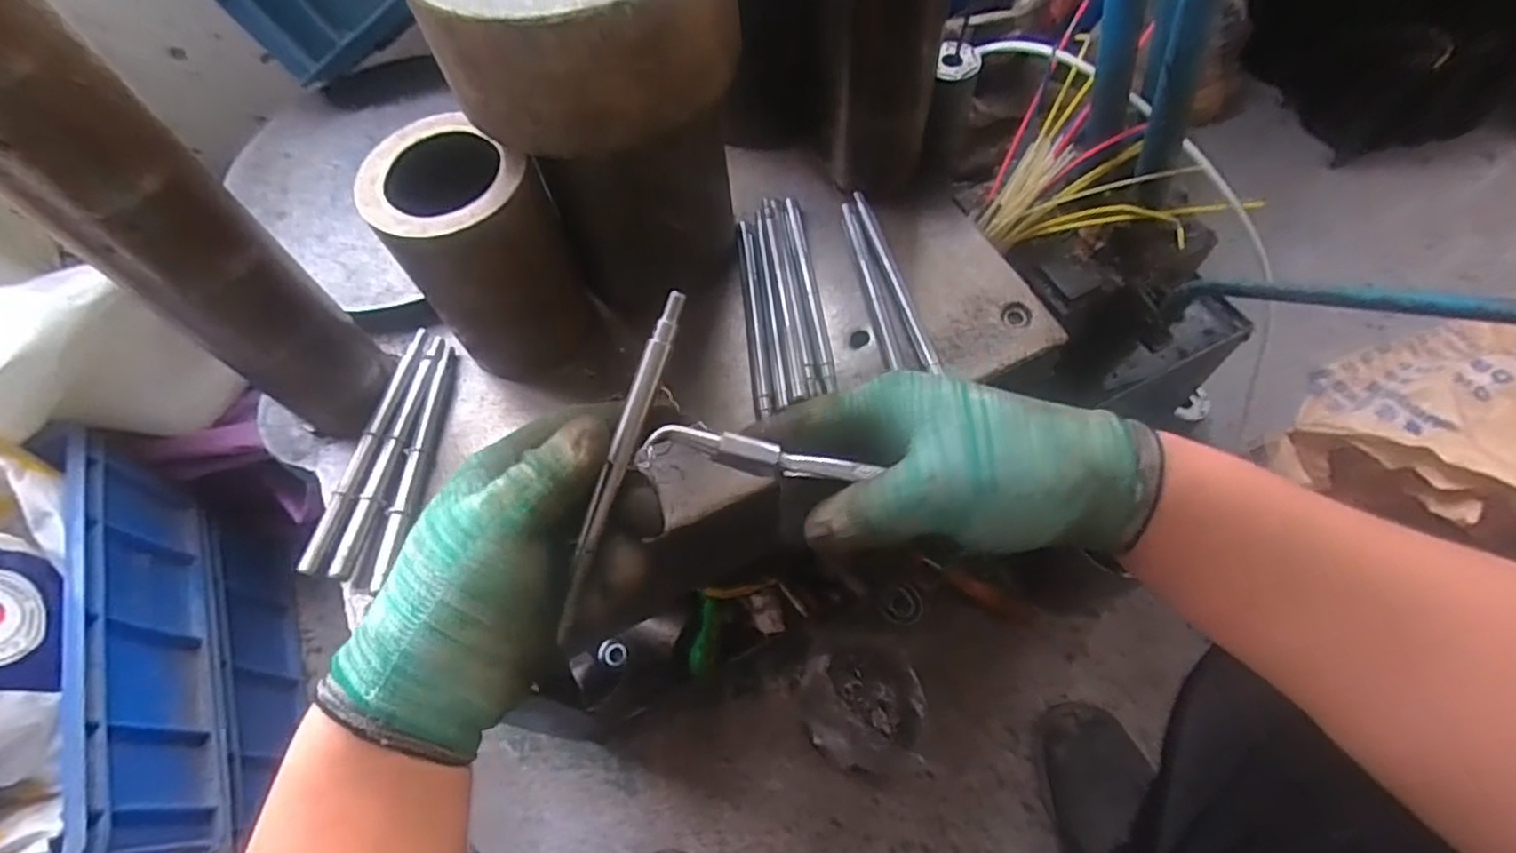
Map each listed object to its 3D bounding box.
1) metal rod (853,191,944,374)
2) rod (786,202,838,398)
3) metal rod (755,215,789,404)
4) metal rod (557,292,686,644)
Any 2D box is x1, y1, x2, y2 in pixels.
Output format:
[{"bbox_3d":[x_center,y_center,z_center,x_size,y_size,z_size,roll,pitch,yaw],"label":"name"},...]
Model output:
[{"bbox_3d":[0.091,-0.101,0.466,0.010,0.008,0.156,-16,62,-4],"label":"metal rod"},{"bbox_3d":[0.036,-0.093,0.468,0.010,0.009,0.160,-9,62,0],"label":"rod"},{"bbox_3d":[0.008,-0.083,0.461,0.008,0.005,0.160,-6,62,1],"label":"metal rod"},{"bbox_3d":[-0.060,0.015,0.305,0.009,0.006,0.152,20,93,14],"label":"metal rod"}]

